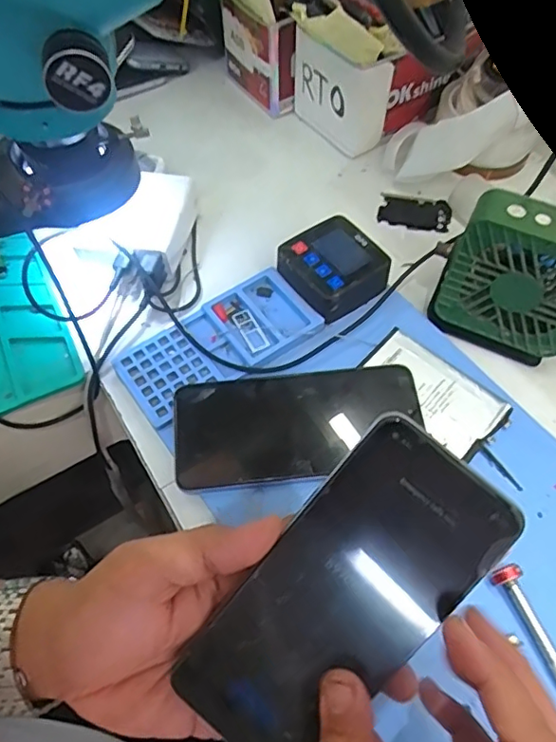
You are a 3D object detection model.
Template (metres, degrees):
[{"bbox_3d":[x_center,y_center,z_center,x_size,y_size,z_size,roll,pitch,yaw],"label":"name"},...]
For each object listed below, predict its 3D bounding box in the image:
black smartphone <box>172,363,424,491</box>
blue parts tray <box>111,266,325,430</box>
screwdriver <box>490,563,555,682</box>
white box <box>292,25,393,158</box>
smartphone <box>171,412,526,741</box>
[{"bbox_3d":[0.014,0.036,0.386,0.167,0.014,0.075,-5,58,-2],"label":"black smartphone"},{"bbox_3d":[-0.044,-0.020,0.432,0.149,0.017,0.070,-30,63,-17],"label":"blue parts tray"},{"bbox_3d":[0.155,0.161,0.313,0.014,0.018,0.107,-22,61,-13],"label":"screwdriver"},{"bbox_3d":[0.058,-0.267,0.545,0.038,0.091,0.093,-34,64,-19],"label":"white box"},{"bbox_3d":[0.026,0.098,0.241,0.071,0.004,0.157,40,97,7],"label":"smartphone"}]

